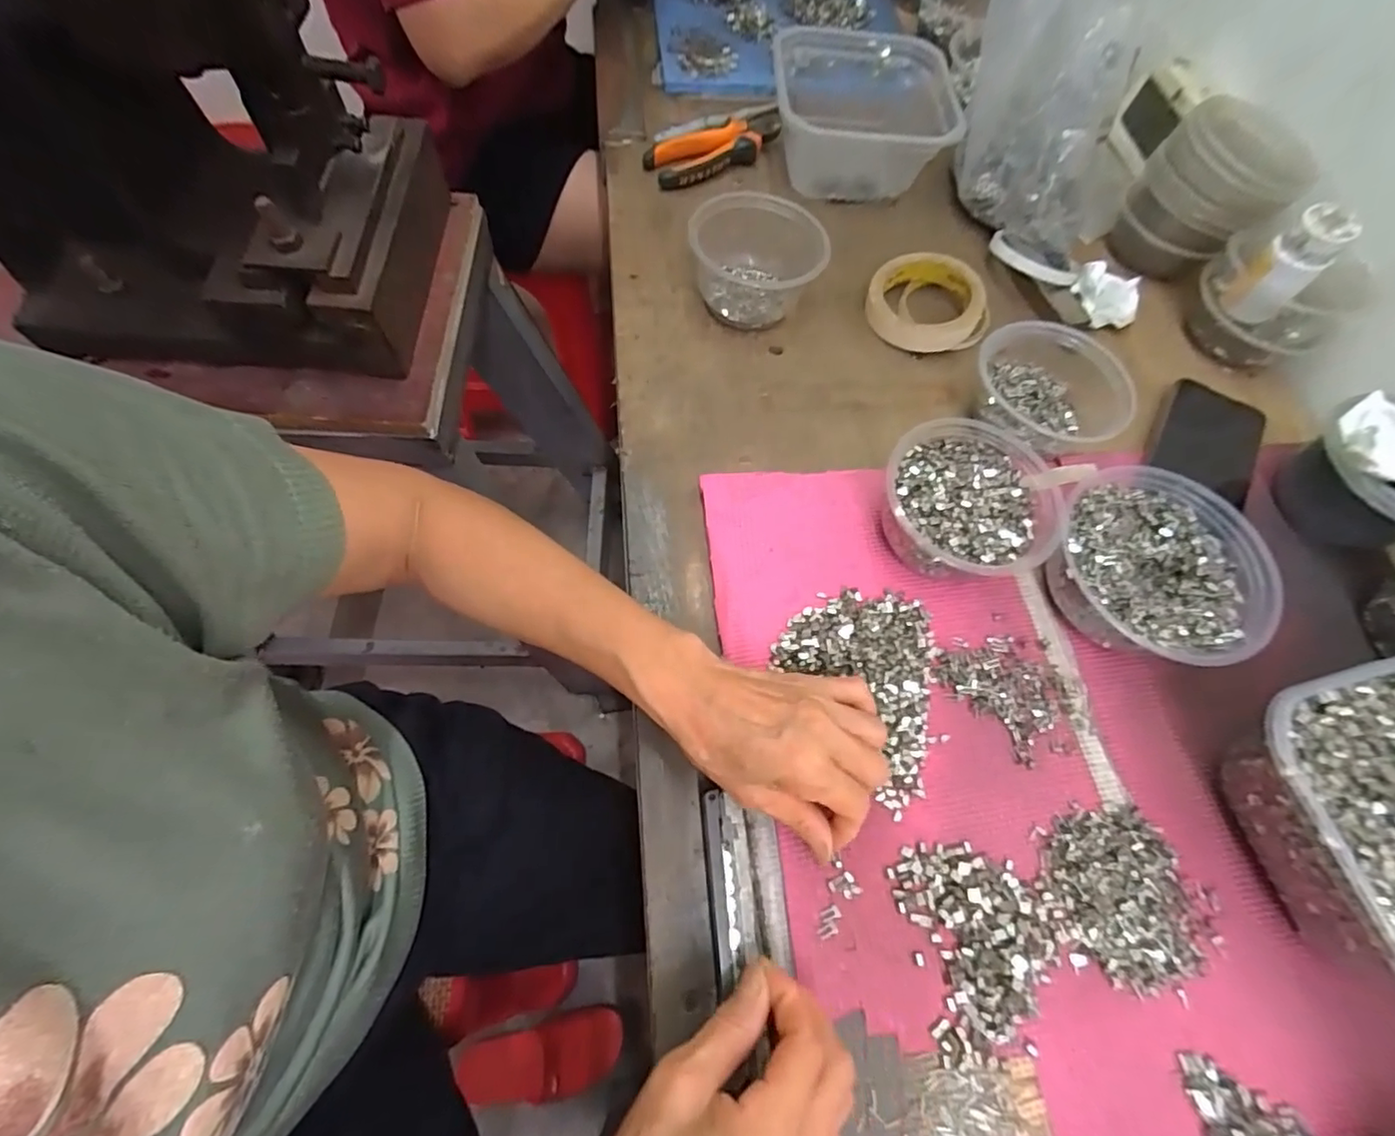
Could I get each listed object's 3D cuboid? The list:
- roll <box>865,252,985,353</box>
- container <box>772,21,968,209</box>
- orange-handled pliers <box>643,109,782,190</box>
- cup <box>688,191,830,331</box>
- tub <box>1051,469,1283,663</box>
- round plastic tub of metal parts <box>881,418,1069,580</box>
[{"bbox_3d":[0.202,-0.240,0.528,0.094,0.034,0.090,1,66,-3],"label":"roll"},{"bbox_3d":[0.165,-0.453,0.593,0.185,0.075,0.185,9,65,1],"label":"container"},{"bbox_3d":[0.028,-0.436,0.605,0.169,0.021,0.061,-30,71,-15],"label":"orange-handled pliers"},{"bbox_3d":[0.050,-0.261,0.508,0.110,0.063,0.096,1,66,-3],"label":"cup"},{"bbox_3d":[0.310,0.000,0.404,0.136,0.057,0.130,1,66,-3],"label":"tub"},{"bbox_3d":[0.185,-0.042,0.410,0.109,0.066,0.116,1,66,-3],"label":"round plastic tub of metal parts"}]

